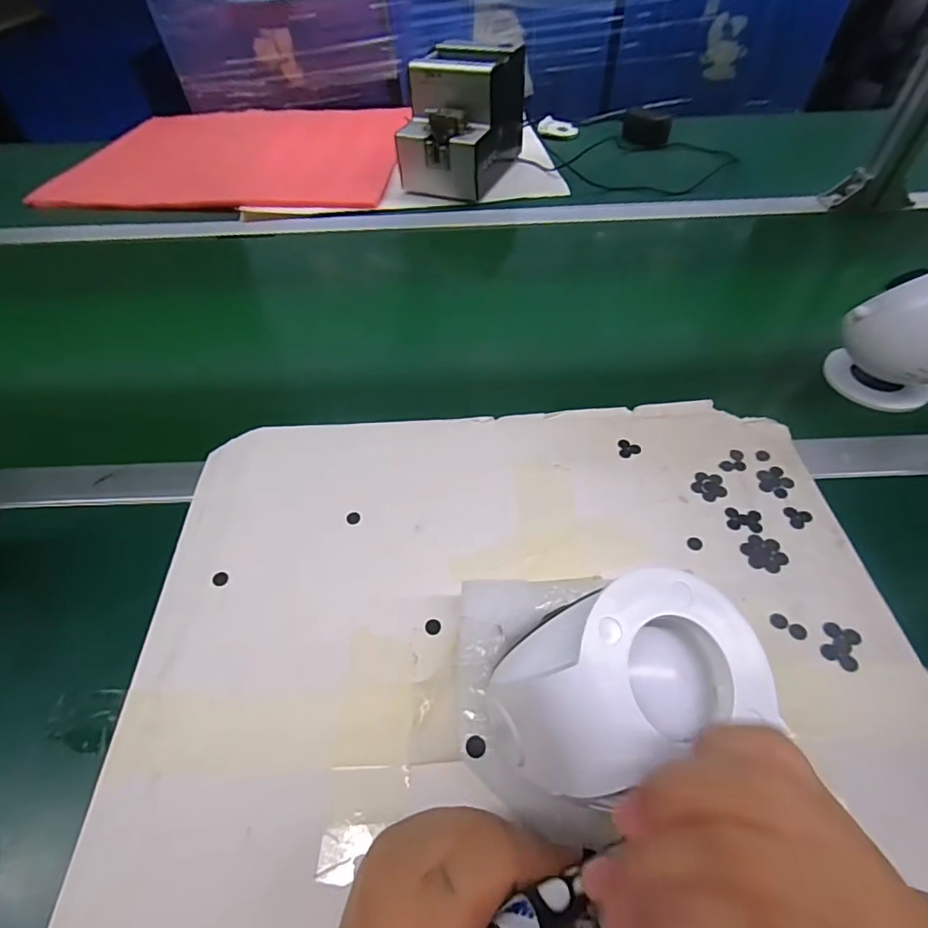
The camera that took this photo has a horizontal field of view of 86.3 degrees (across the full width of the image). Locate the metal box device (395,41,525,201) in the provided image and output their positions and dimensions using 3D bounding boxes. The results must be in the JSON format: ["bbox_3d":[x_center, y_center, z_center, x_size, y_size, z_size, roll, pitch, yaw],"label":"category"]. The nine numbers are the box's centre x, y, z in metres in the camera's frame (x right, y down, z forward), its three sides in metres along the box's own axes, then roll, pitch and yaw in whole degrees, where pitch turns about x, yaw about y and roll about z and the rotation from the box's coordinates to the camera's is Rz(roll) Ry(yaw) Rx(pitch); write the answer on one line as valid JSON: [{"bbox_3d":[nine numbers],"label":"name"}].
[{"bbox_3d":[-0.002,-0.502,0.725,0.126,0.146,0.184,18,54,15],"label":"metal box device"}]

